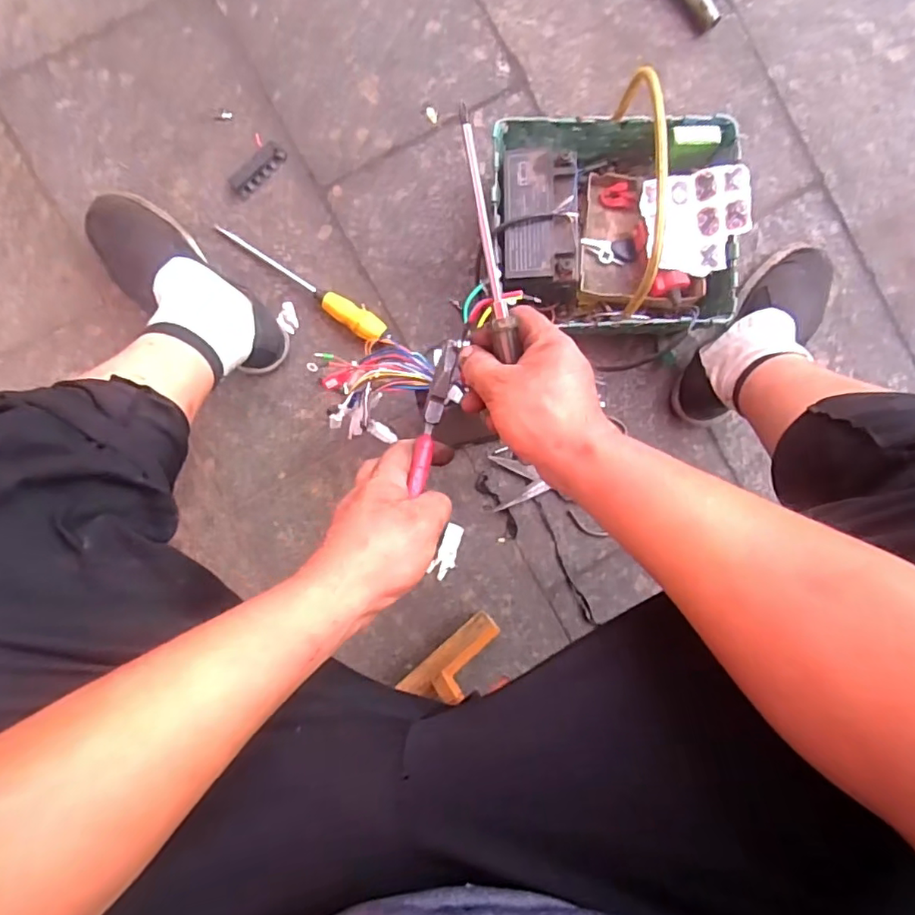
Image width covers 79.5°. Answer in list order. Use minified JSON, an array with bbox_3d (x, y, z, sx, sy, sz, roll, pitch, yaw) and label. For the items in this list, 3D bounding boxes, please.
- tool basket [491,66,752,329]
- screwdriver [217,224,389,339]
[{"bbox_3d":[0.183,-0.273,0.595,0.272,0.216,0.239,1,90,-2],"label":"tool basket"},{"bbox_3d":[-0.200,-0.219,0.691,0.249,0.033,0.029,32,89,-2],"label":"screwdriver"}]

